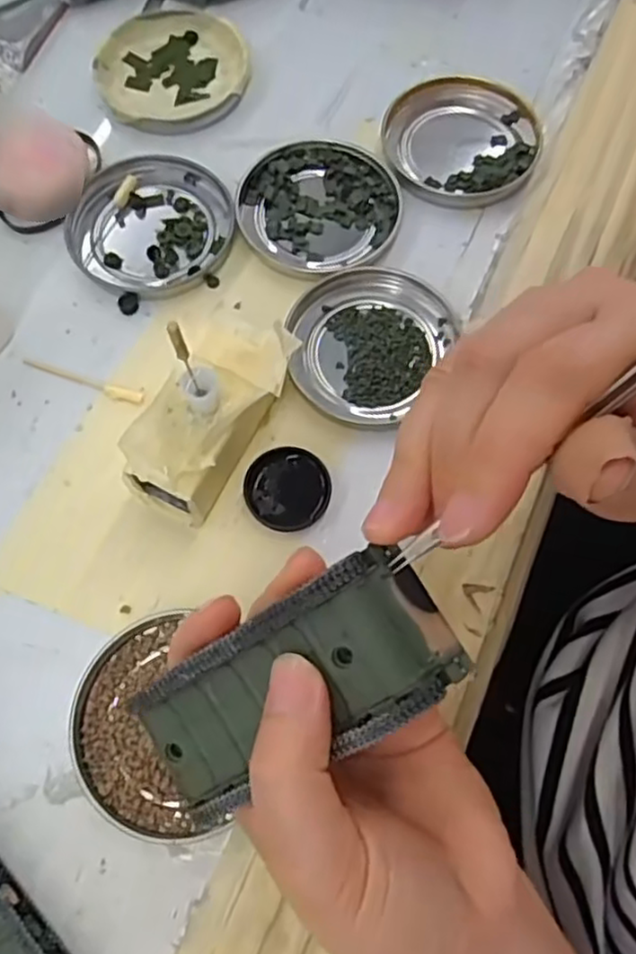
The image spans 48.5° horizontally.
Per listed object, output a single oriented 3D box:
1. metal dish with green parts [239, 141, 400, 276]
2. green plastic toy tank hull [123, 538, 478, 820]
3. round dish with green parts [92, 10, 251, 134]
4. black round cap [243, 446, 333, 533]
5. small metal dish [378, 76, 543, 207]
[{"bbox_3d":[0.001,-0.134,0.348,0.079,0.007,0.072,0,69,-1],"label":"metal dish with green parts"},{"bbox_3d":[-0.010,0.060,0.196,0.095,0.023,0.042,-34,71,20],"label":"green plastic toy tank hull"},{"bbox_3d":[-0.078,-0.216,0.378,0.079,0.012,0.077,0,69,-1],"label":"round dish with green parts"},{"bbox_3d":[-0.013,0.005,0.298,0.035,0.007,0.035,0,69,-1],"label":"black round cap"},{"bbox_3d":[0.073,-0.172,0.362,0.077,0.010,0.075,0,69,-1],"label":"small metal dish"}]

